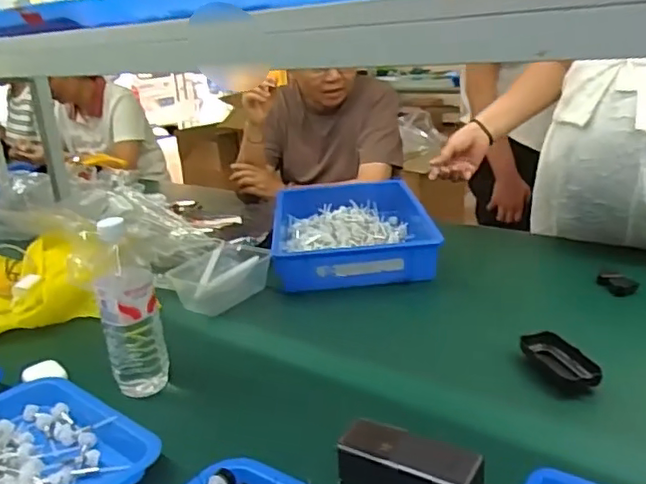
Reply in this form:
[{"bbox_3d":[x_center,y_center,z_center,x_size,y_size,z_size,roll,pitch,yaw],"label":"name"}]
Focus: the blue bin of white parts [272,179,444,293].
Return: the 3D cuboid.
[{"bbox_3d":[0.053,-0.027,1.206,0.291,0.081,0.418,-5,20,-1],"label":"blue bin of white parts"}]

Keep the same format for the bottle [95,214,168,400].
[{"bbox_3d":[-0.242,0.085,0.750,0.067,0.222,0.069,-11,21,-17],"label":"bottle"}]

